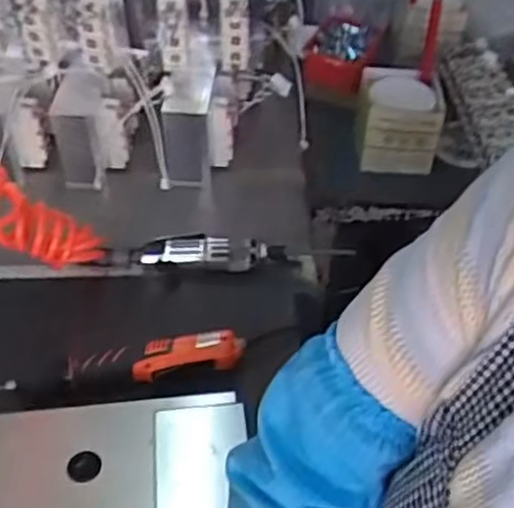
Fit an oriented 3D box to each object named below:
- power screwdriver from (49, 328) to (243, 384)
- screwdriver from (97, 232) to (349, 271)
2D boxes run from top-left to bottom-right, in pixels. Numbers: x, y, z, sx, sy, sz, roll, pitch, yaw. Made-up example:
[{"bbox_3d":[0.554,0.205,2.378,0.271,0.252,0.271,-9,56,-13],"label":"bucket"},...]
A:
[{"bbox_3d":[-0.114,0.116,0.747,0.196,0.031,0.041,-7,47,-10],"label":"power screwdriver"},{"bbox_3d":[-0.034,-0.003,0.868,0.305,0.046,0.033,-2,46,-5],"label":"screwdriver"}]

